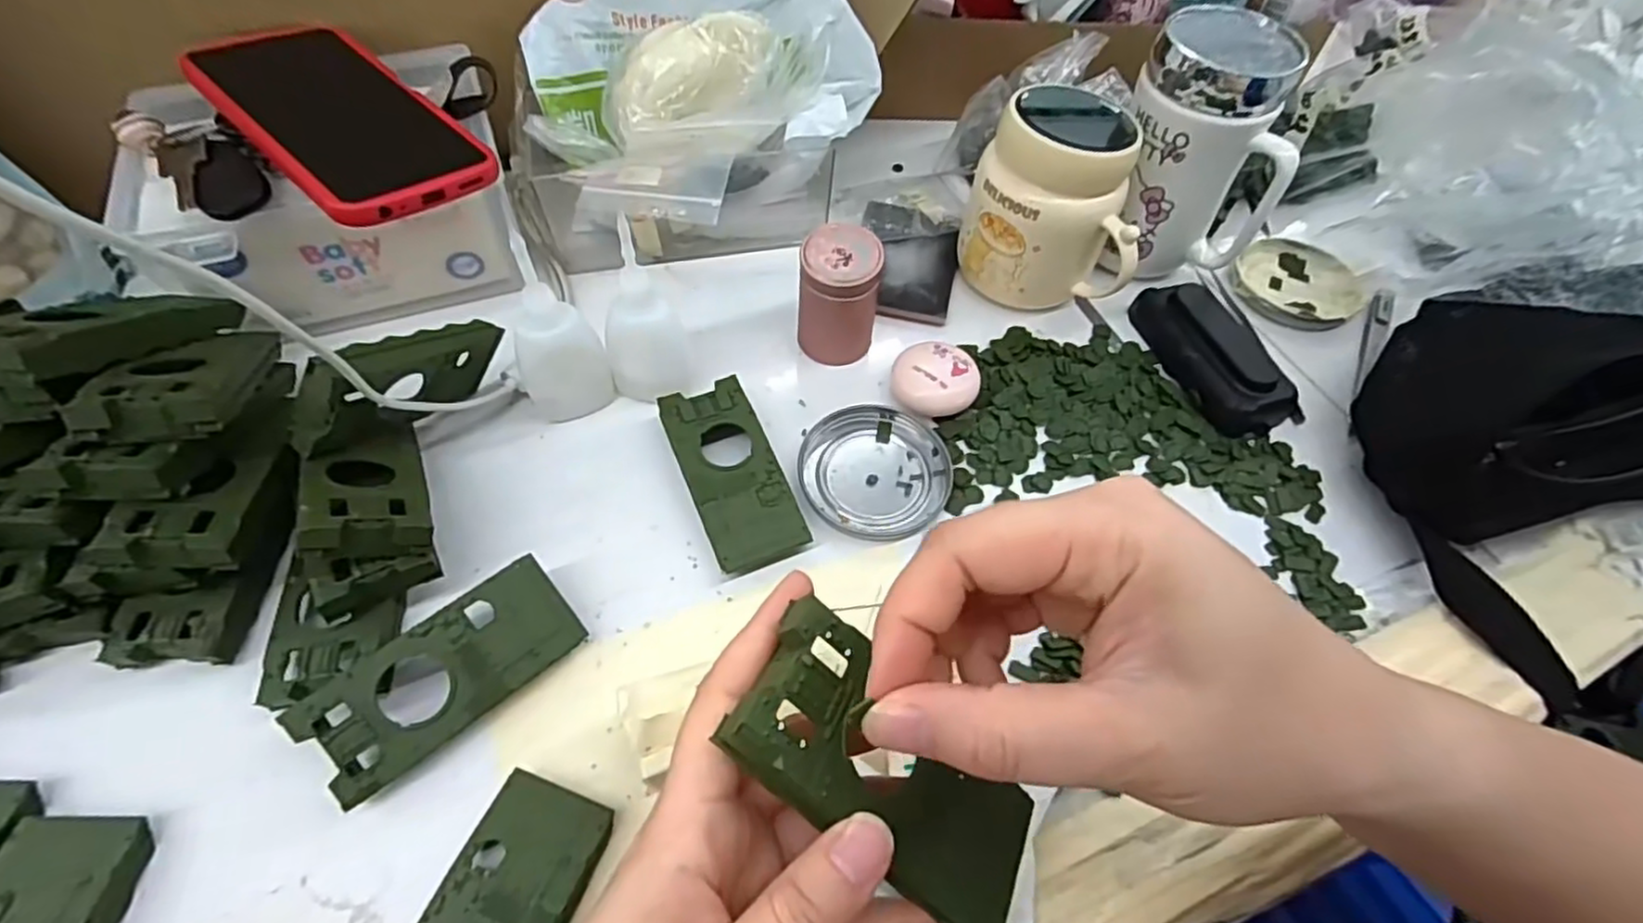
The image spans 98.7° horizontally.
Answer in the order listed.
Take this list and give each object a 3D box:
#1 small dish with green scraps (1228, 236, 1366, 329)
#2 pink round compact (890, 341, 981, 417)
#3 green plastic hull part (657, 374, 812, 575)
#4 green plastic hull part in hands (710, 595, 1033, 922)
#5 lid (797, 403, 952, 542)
[{"bbox_3d":[0.318,-0.119,0.473,0.077,0.015,0.077,1,57,-2],"label":"small dish with green scraps"},{"bbox_3d":[0.064,-0.047,0.400,0.048,0.023,0.041,18,58,9],"label":"pink round compact"},{"bbox_3d":[-0.046,0.005,0.363,0.045,0.021,0.103,-19,60,-14],"label":"green plastic hull part"},{"bbox_3d":[0.023,0.088,0.197,0.107,0.012,0.045,45,60,-16],"label":"green plastic hull part in hands"},{"bbox_3d":[0.028,0.003,0.378,0.077,0.007,0.082,1,57,-2],"label":"lid"}]

